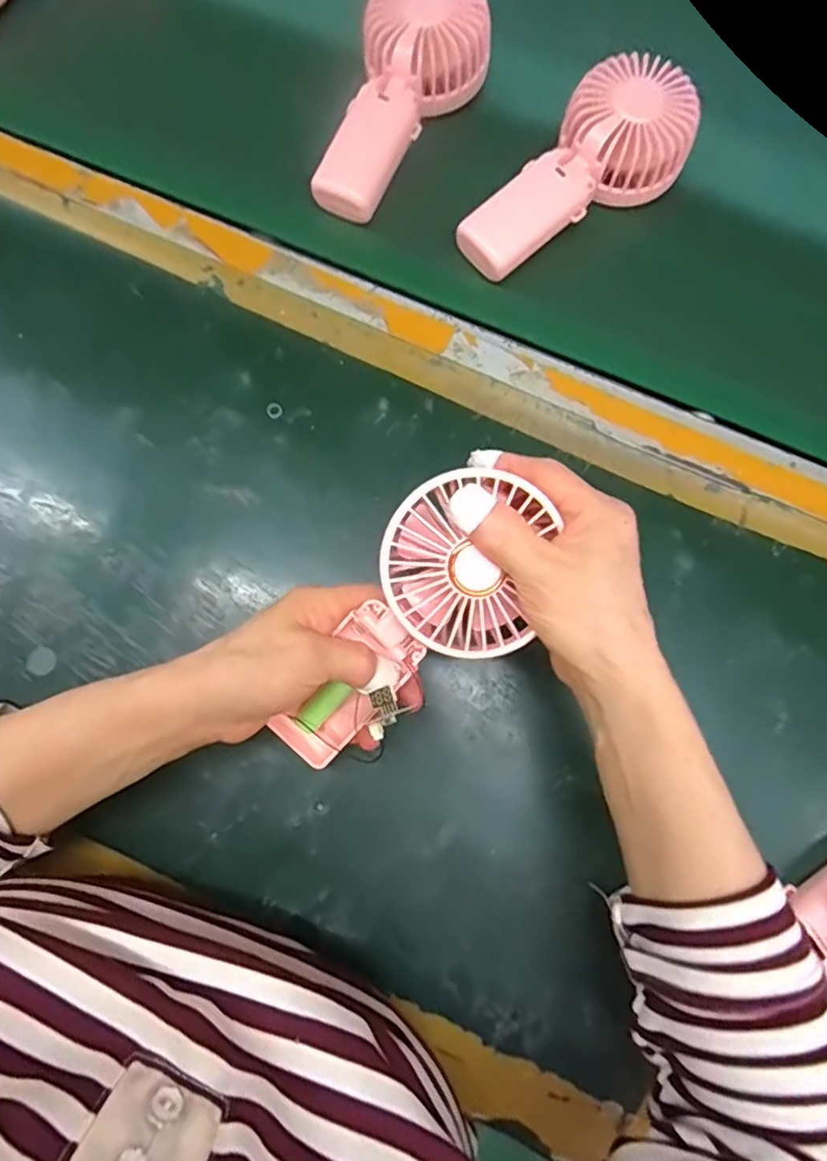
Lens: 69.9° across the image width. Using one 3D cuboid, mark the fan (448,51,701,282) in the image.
[{"bbox_3d":[0.110,-0.268,0.396,0.176,0.039,0.083,-44,84,-7],"label":"fan"}]

